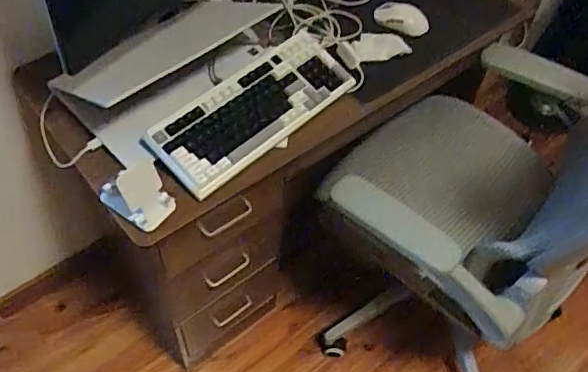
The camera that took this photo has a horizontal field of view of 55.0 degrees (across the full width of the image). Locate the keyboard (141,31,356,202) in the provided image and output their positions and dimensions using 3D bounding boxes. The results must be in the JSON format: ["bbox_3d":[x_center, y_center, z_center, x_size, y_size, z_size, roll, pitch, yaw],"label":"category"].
[{"bbox_3d":[-0.070,-0.141,0.991,0.153,0.052,0.382,40,60,23],"label":"keyboard"}]

